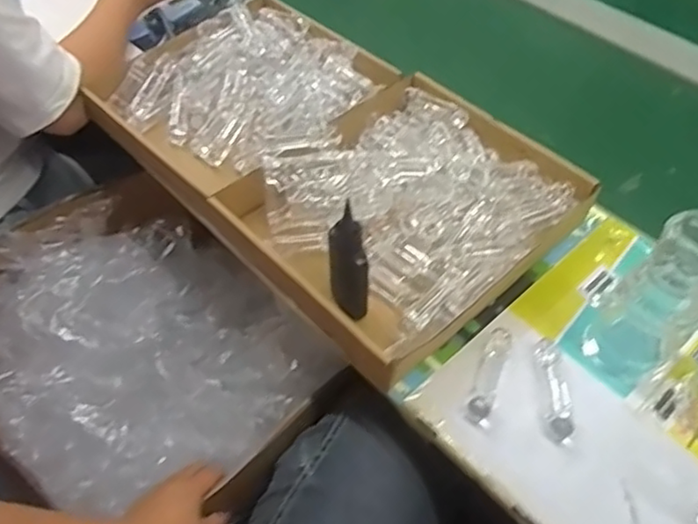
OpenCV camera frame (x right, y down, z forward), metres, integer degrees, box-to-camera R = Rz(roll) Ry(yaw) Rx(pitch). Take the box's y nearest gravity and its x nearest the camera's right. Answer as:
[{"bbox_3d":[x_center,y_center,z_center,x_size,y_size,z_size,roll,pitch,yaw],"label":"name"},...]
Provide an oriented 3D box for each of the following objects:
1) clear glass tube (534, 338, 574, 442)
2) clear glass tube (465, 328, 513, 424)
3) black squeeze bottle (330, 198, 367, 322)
[{"bbox_3d":[0.189,0.116,0.583,0.027,0.025,0.096,-1,52,-1],"label":"clear glass tube"},{"bbox_3d":[0.131,0.104,0.592,0.022,0.021,0.094,19,55,14],"label":"clear glass tube"},{"bbox_3d":[0.000,-0.001,0.594,0.029,0.123,0.040,-10,53,-8],"label":"black squeeze bottle"}]

